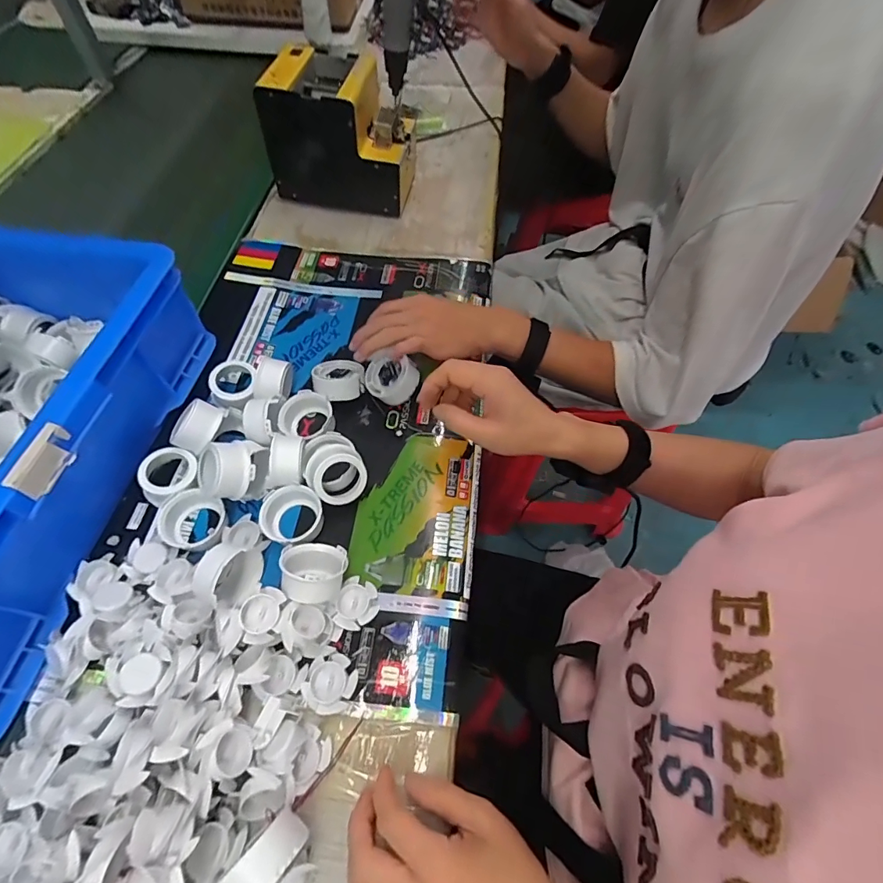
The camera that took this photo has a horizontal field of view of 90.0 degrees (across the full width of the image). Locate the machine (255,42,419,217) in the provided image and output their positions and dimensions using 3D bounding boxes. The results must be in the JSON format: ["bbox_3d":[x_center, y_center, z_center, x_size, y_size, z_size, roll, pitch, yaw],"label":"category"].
[{"bbox_3d":[-0.137,-0.427,0.622,0.182,0.148,0.130,5,60,1],"label":"machine"}]

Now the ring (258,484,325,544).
[{"bbox_3d":[-0.134,0.069,0.403,0.053,0.025,0.054,1,60,-2],"label":"ring"}]

